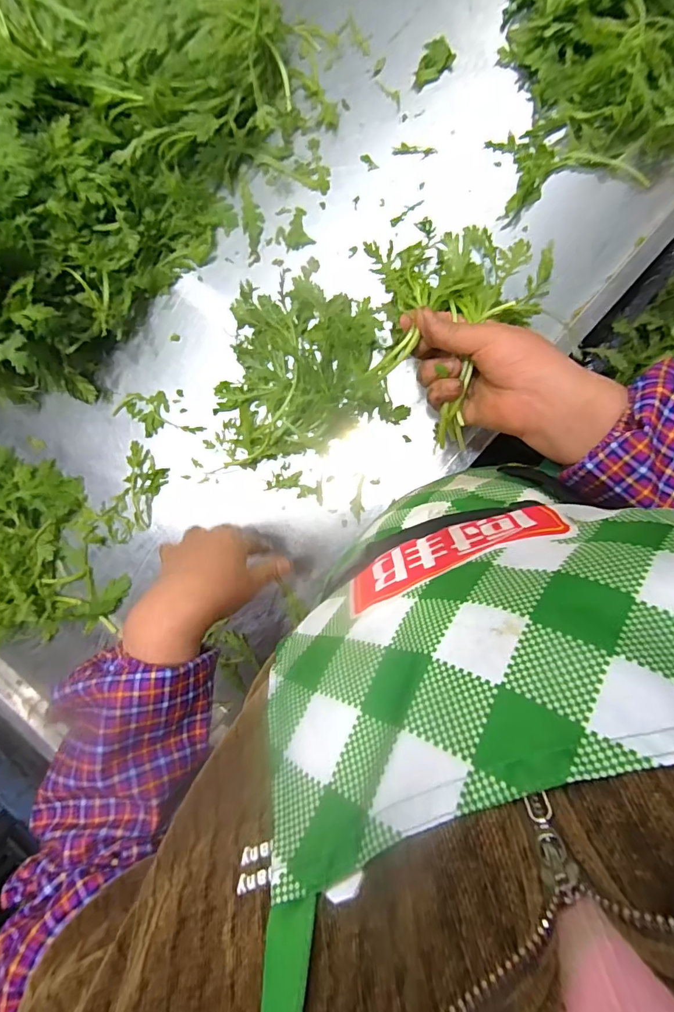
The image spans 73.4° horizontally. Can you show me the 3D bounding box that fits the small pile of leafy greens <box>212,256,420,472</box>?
[{"bbox_3d":[-0.039,-0.151,0.472,0.204,0.039,0.181,-12,92,8],"label":"small pile of leafy greens"}]

